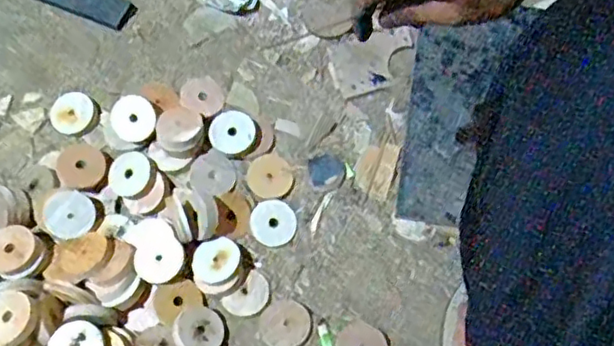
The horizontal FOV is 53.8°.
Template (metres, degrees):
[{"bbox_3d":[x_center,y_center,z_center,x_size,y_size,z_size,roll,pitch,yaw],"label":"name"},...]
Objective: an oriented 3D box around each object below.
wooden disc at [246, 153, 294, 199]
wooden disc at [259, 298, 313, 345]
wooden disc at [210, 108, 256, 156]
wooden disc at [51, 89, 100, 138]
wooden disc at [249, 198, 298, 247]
[{"bbox_3d":[-0.041,0.004,0.682,0.051,0.004,0.049,0,78,0],"label":"wooden disc"},{"bbox_3d":[-0.022,0.155,0.625,0.050,0.004,0.052,0,70,-1],"label":"wooden disc"},{"bbox_3d":[-0.084,-0.047,0.683,0.054,0.012,0.050,-2,72,5],"label":"wooden disc"},{"bbox_3d":[-0.272,-0.070,0.707,0.053,0.020,0.053,0,70,-1],"label":"wooden disc"},{"bbox_3d":[-0.037,0.056,0.670,0.050,0.012,0.050,0,70,-1],"label":"wooden disc"}]

